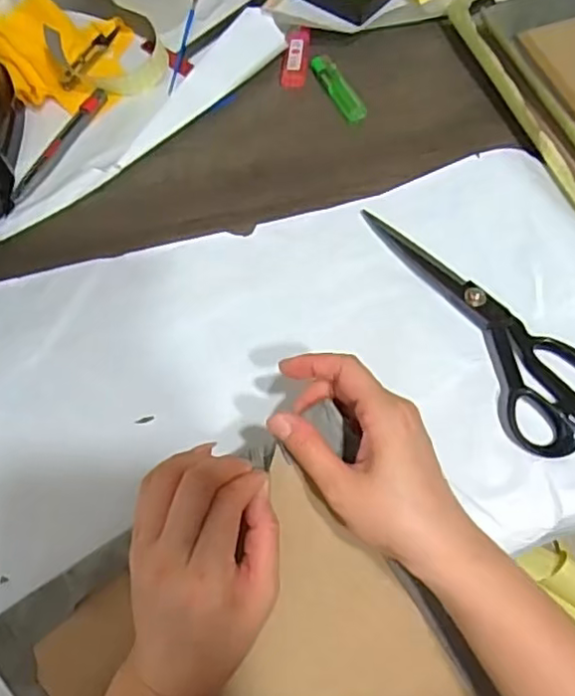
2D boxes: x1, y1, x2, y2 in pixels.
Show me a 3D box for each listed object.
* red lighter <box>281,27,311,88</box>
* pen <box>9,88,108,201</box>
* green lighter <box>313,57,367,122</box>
[{"bbox_3d":[0.008,-0.283,0.606,0.024,0.009,0.071,4,64,4],"label":"red lighter"},{"bbox_3d":[-0.207,-0.188,0.569,0.017,0.005,0.139,25,67,14],"label":"pen"},{"bbox_3d":[0.048,-0.244,0.590,0.023,0.008,0.083,-24,65,-10],"label":"green lighter"}]

